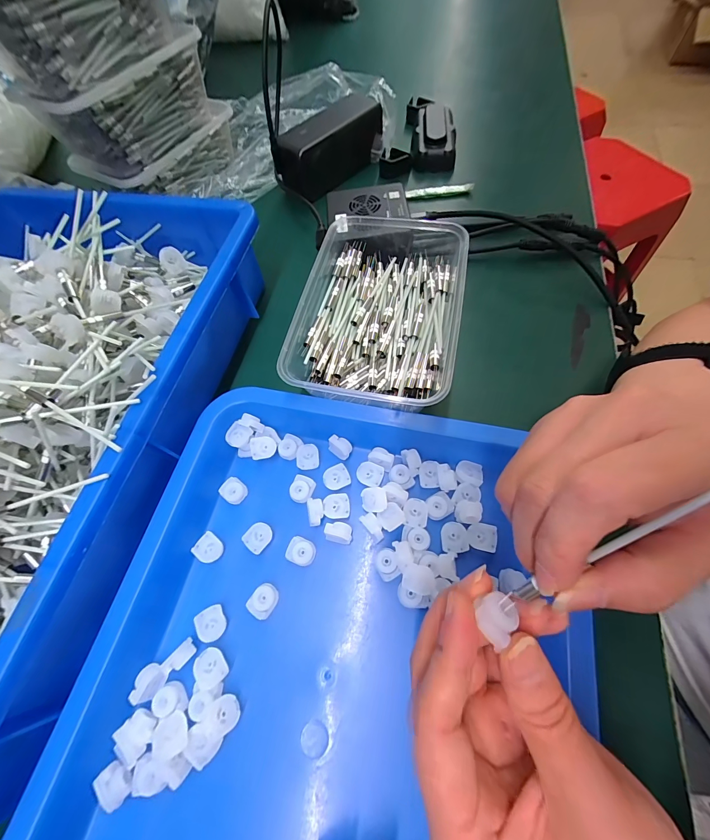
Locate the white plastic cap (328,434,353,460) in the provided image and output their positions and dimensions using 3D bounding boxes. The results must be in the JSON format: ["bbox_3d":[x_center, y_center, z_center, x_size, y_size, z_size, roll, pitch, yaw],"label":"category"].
[{"bbox_3d":[-0.011,0.020,0.245,0.018,0.012,0.012,28,70,16],"label":"white plastic cap"}]

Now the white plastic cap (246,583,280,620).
[{"bbox_3d":[-0.059,0.117,0.209,0.017,0.007,0.019,31,71,17],"label":"white plastic cap"}]

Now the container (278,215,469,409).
[{"bbox_3d":[0.021,-0.090,0.268,0.125,0.055,0.192,9,66,8],"label":"container"}]

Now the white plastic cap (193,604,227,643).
[{"bbox_3d":[-0.091,0.129,0.204,0.016,0.005,0.019,-31,67,-10],"label":"white plastic cap"}]

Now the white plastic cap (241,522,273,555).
[{"bbox_3d":[-0.067,0.082,0.226,0.017,0.007,0.019,34,71,15],"label":"white plastic cap"}]

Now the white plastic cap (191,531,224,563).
[{"bbox_3d":[-0.101,0.090,0.224,0.018,0.006,0.016,36,73,18],"label":"white plastic cap"}]

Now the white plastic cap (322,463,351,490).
[{"bbox_3d":[-0.014,0.042,0.237,0.019,0.004,0.017,-24,66,-7],"label":"white plastic cap"}]

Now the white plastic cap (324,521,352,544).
[{"bbox_3d":[-0.011,0.076,0.218,0.018,0.015,0.013,11,67,9],"label":"white plastic cap"}]

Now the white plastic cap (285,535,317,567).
[{"bbox_3d":[-0.037,0.090,0.220,0.019,0.007,0.016,17,68,12],"label":"white plastic cap"}]

